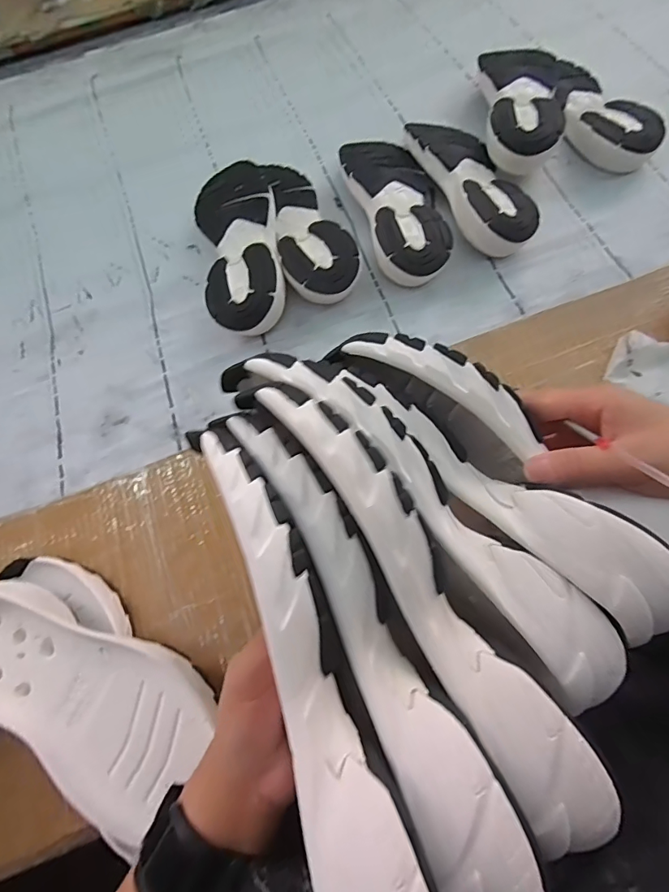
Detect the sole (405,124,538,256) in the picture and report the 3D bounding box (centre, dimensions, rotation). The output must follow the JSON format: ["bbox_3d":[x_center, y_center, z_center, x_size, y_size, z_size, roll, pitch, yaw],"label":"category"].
[{"bbox_3d":[0.170,-0.323,0.562,0.097,0.051,0.230,-22,67,-6],"label":"sole"}]

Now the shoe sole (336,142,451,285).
[{"bbox_3d":[0.081,-0.285,0.554,0.106,0.050,0.251,-14,67,-2],"label":"shoe sole"}]

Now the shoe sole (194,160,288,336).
[{"bbox_3d":[-0.110,-0.229,0.539,0.090,0.061,0.247,-13,67,-2],"label":"shoe sole"}]

